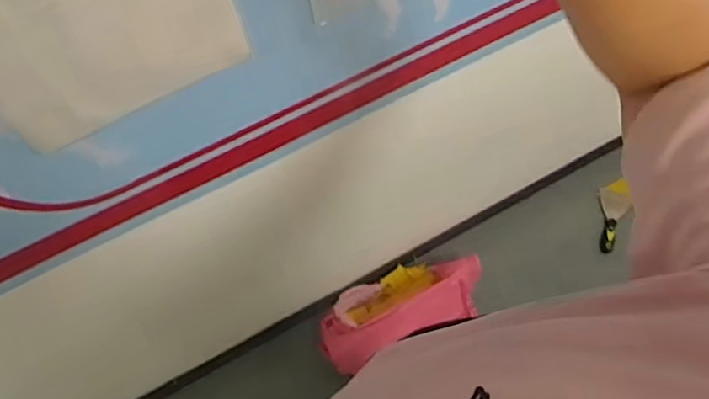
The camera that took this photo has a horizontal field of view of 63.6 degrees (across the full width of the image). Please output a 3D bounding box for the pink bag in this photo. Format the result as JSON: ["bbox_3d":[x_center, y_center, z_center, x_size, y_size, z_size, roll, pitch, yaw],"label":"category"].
[{"bbox_3d":[0.117,0.266,1.442,0.432,0.151,0.227,-24,69,-8],"label":"pink bag"}]

